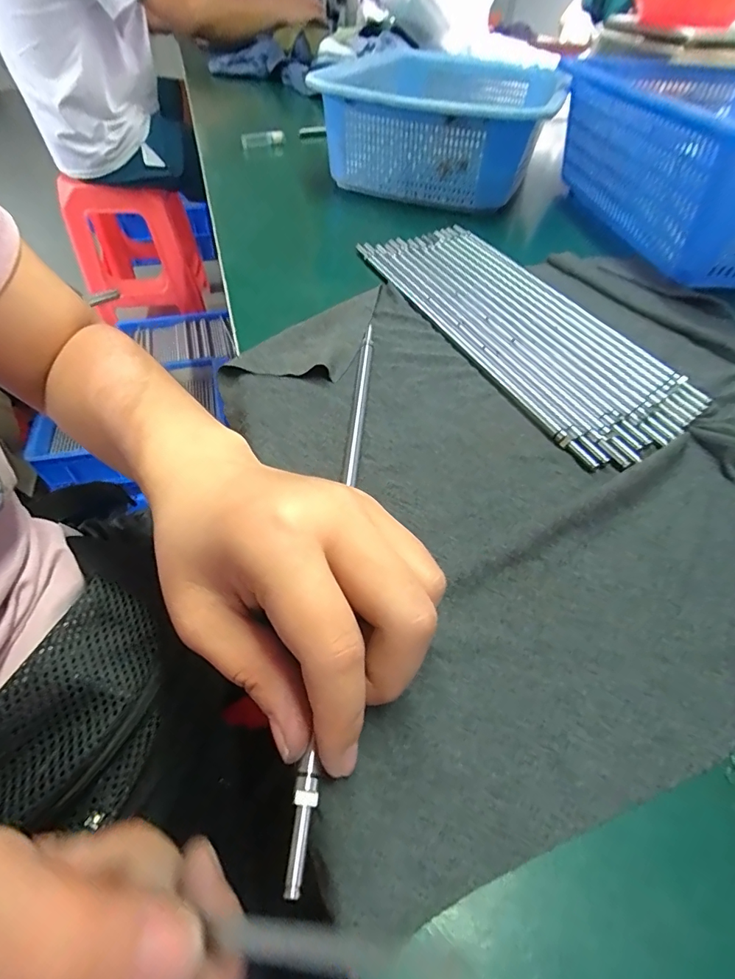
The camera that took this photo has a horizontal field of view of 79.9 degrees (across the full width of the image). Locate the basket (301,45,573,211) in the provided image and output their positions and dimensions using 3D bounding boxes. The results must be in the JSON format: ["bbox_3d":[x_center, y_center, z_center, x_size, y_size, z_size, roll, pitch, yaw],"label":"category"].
[{"bbox_3d":[0.092,-0.431,0.512,0.211,0.085,0.339,17,53,11],"label":"basket"}]

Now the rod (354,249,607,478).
[{"bbox_3d":[0.056,-0.106,0.299,0.008,0.007,0.268,-21,55,-18],"label":"rod"}]

